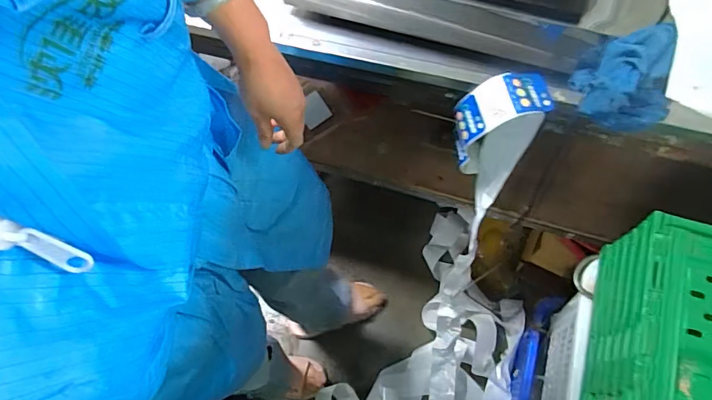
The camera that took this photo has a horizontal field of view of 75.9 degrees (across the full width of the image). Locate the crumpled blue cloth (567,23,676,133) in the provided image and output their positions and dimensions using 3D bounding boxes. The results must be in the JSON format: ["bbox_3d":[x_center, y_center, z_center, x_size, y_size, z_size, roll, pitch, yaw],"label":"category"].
[{"bbox_3d":[0.340,-0.152,0.570,0.103,0.072,0.119,3,65,2],"label":"crumpled blue cloth"}]

